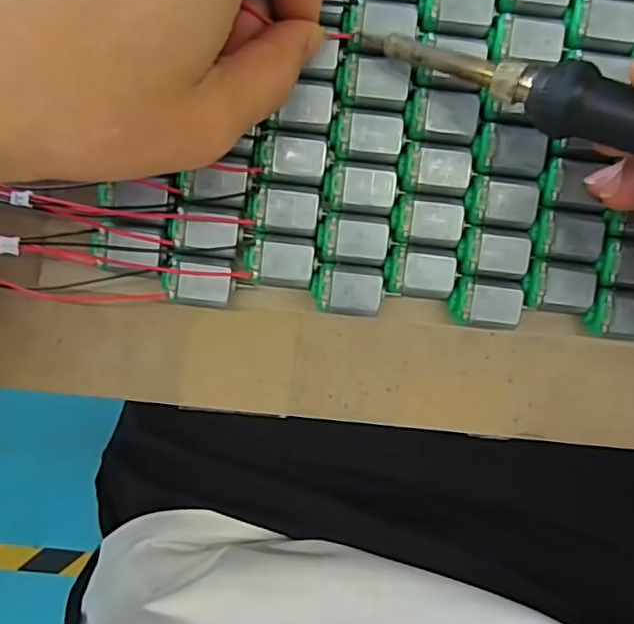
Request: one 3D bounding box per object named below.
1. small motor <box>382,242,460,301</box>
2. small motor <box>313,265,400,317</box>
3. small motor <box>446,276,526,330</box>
[{"bbox_3d":[0.040,-0.016,0.240,0.027,0.016,0.019,6,96,-1],"label":"small motor"},{"bbox_3d":[0.014,-0.009,0.240,0.030,0.016,0.019,7,96,-1],"label":"small motor"},{"bbox_3d":[0.066,-0.004,0.241,0.027,0.015,0.018,7,96,-1],"label":"small motor"}]

